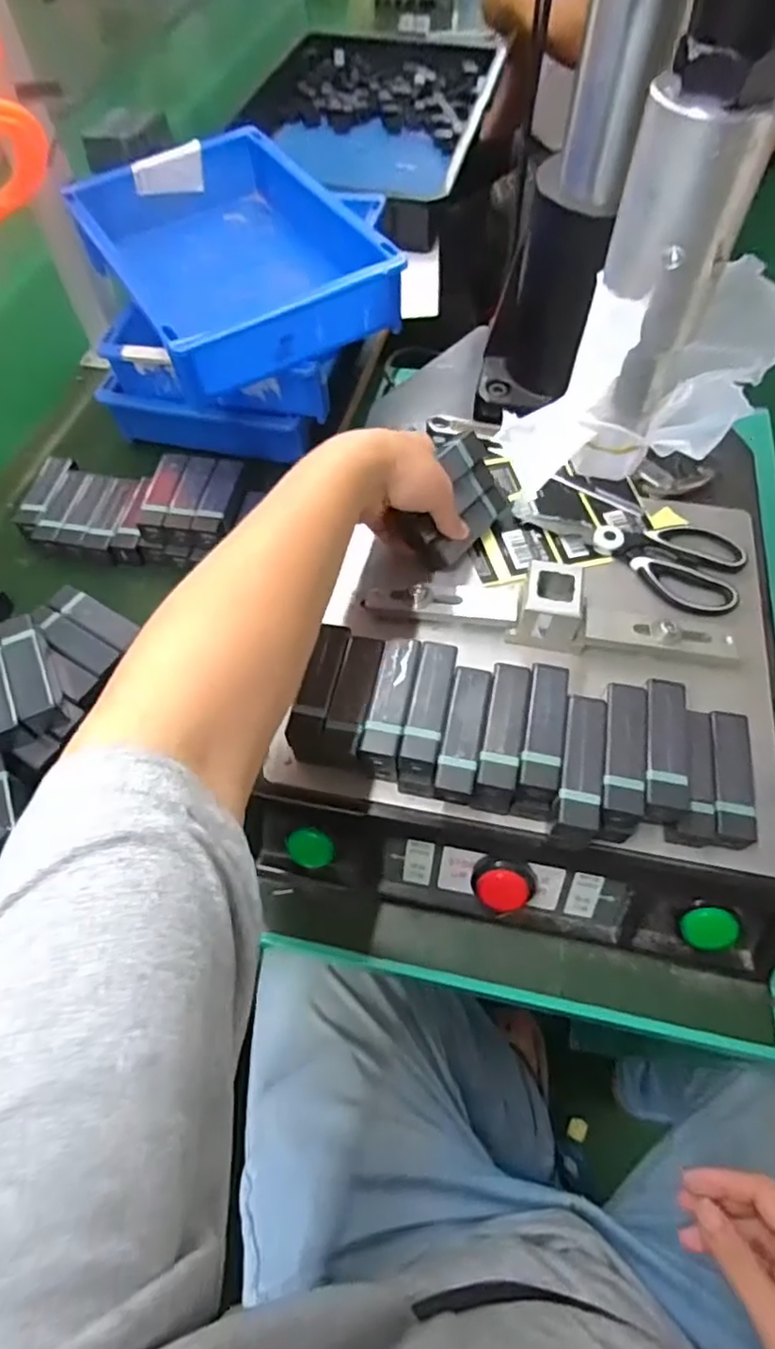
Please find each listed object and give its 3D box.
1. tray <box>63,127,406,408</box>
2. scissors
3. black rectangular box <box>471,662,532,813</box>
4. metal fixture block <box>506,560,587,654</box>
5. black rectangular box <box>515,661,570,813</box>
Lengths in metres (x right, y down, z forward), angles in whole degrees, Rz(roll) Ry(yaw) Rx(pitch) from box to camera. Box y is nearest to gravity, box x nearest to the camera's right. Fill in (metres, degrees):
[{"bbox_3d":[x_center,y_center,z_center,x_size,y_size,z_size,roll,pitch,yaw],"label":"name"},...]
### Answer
[{"bbox_3d":[-0.146,-0.388,0.583,0.206,0.061,0.293,-27,63,-13],"label":"tray"},{"bbox_3d":[0.218,-0.117,0.548,0.183,0.012,0.082,34,66,19],"label":"scissors"},{"bbox_3d":[0.078,0.043,0.433,0.026,0.044,0.092,10,61,7],"label":"black rectangular box"},{"bbox_3d":[0.126,-0.052,0.491,0.055,0.050,0.050,8,61,6],"label":"metal fixture block"},{"bbox_3d":[0.104,0.045,0.431,0.026,0.043,0.094,9,61,7],"label":"black rectangular box"}]

